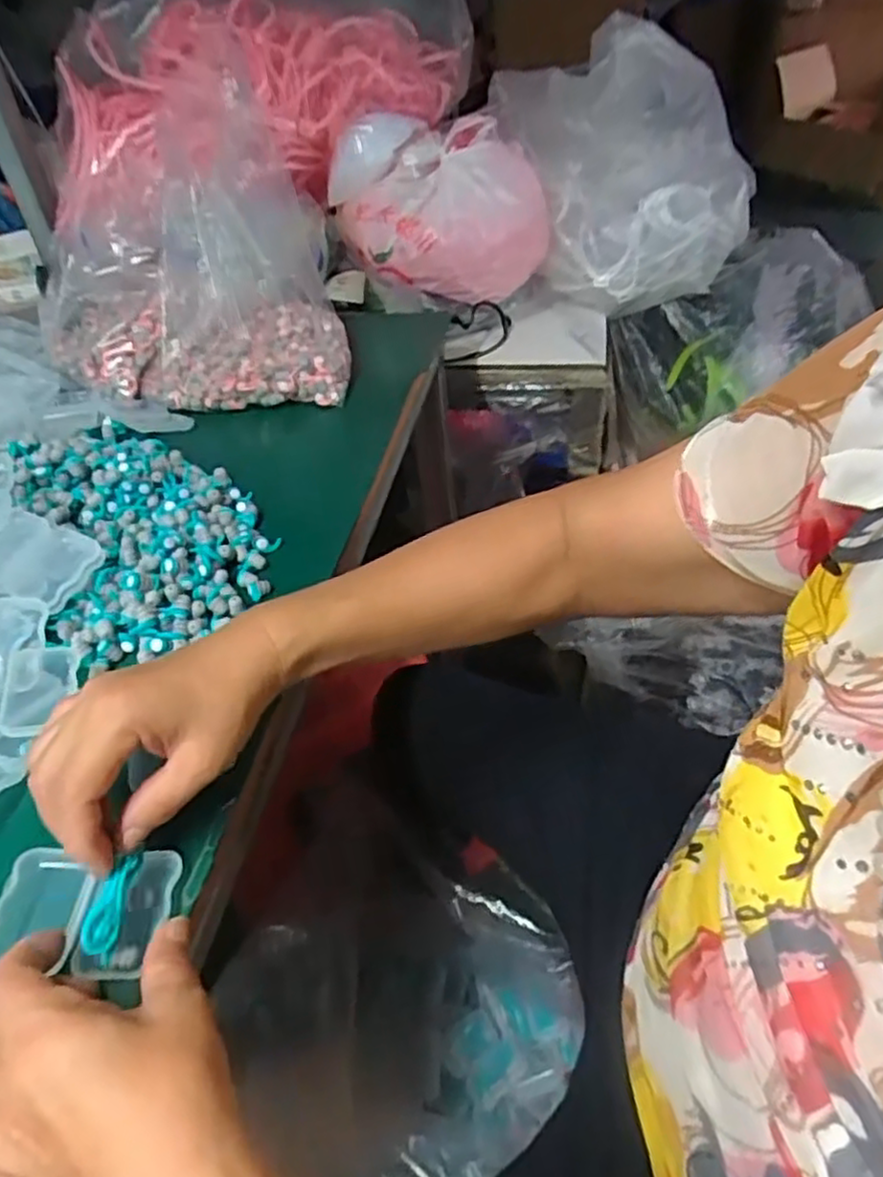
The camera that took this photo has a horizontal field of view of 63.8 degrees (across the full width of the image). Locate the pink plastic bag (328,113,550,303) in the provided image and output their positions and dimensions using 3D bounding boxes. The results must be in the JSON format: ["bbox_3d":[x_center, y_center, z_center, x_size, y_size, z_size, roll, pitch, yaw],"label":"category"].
[{"bbox_3d":[0.002,-0.466,0.872,0.240,0.162,0.166,-19,45,-14],"label":"pink plastic bag"}]

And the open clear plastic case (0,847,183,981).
[{"bbox_3d":[-0.163,0.145,0.321,0.073,0.034,0.054,0,43,6],"label":"open clear plastic case"}]

